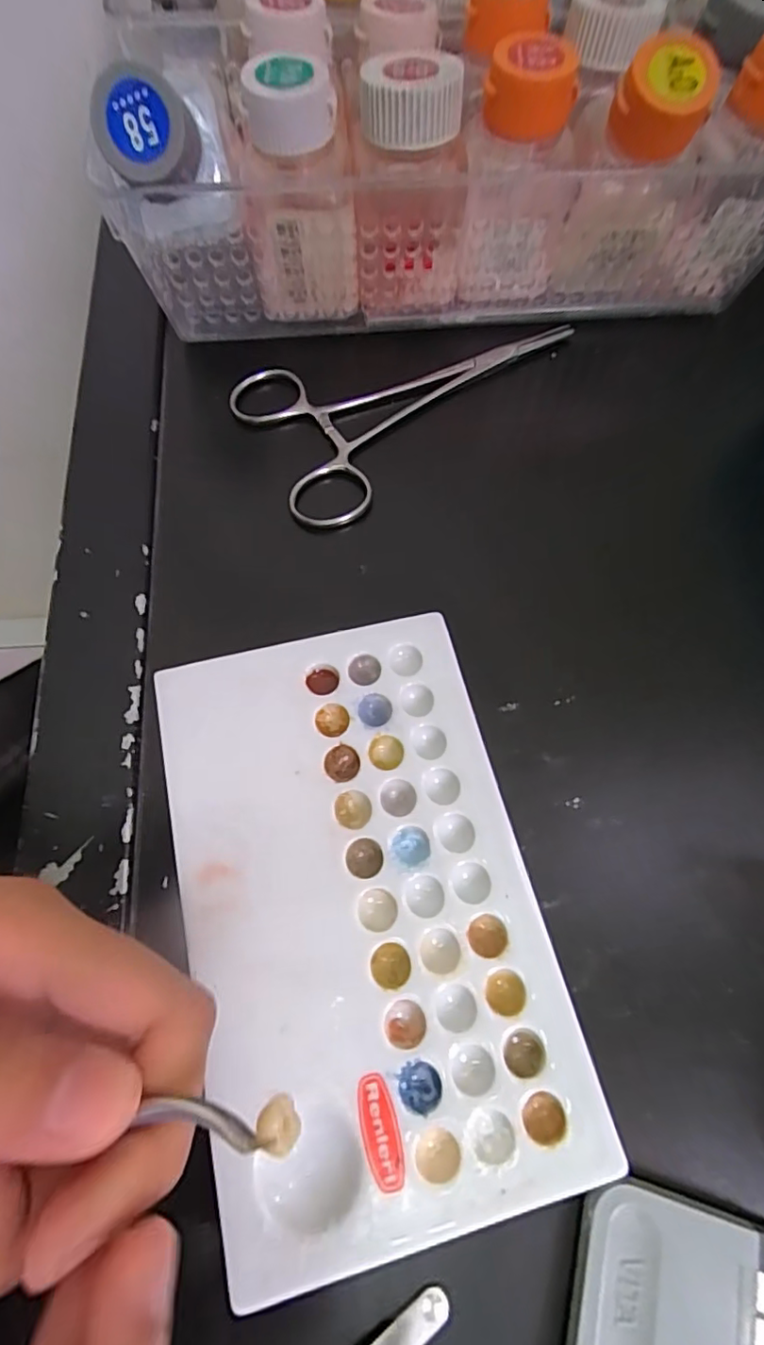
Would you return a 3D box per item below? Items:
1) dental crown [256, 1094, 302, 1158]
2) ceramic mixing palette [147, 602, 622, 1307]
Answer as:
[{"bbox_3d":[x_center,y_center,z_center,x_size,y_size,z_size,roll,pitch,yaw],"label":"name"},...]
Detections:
[{"bbox_3d":[-0.018,0.080,0.097,0.007,0.005,0.008,13,69,4],"label":"dental crown"},{"bbox_3d":[-0.007,0.060,0.151,0.091,0.008,0.151,-13,70,-6],"label":"ceramic mixing palette"}]

